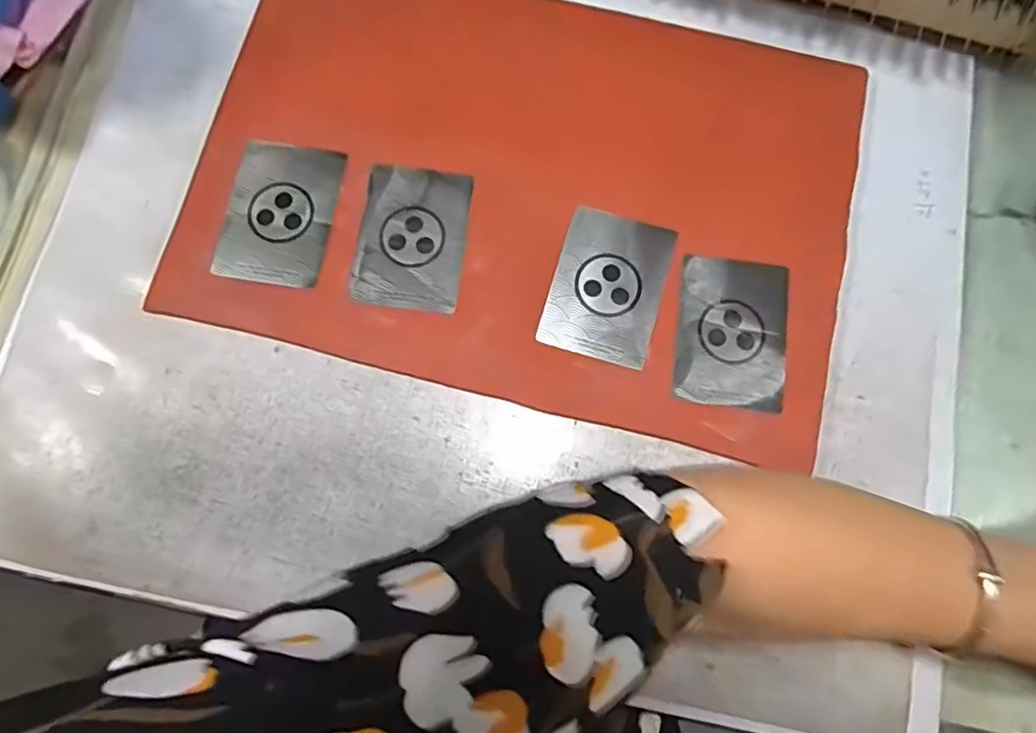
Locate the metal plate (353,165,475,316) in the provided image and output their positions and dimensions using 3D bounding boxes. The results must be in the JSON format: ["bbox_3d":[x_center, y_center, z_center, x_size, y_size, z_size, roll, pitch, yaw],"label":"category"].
[{"bbox_3d":[-0.061,-0.075,0.359,0.060,0.006,0.085,7,78,2],"label":"metal plate"}]

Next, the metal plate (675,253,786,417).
[{"bbox_3d":[0.122,-0.020,0.347,0.061,0.004,0.085,8,78,2],"label":"metal plate"}]

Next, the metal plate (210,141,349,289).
[{"bbox_3d":[-0.139,-0.091,0.361,0.060,0.006,0.088,11,78,3],"label":"metal plate"}]

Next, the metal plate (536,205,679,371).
[{"bbox_3d":[0.052,-0.048,0.354,0.062,0.004,0.086,16,78,4],"label":"metal plate"}]

